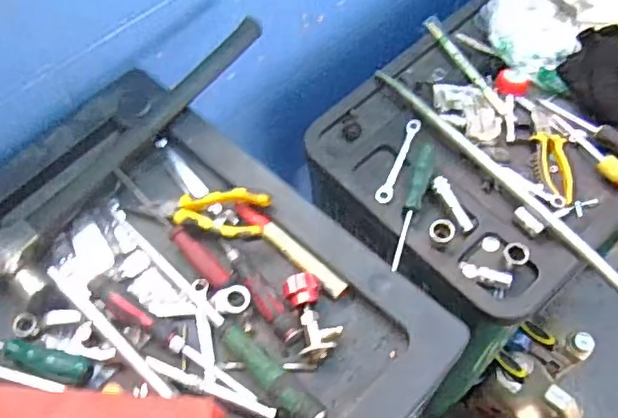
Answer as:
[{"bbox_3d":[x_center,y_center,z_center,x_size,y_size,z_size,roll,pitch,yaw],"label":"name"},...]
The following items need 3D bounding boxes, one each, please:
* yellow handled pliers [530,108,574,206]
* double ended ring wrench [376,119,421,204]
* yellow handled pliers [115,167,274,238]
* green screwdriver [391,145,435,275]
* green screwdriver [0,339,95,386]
[{"bbox_3d":[0.328,-0.076,0.795,0.037,0.020,0.152,-2,62,2],"label":"yellow handled pliers"},{"bbox_3d":[0.122,-0.067,0.809,0.022,0.007,0.126,18,74,22],"label":"double ended ring wrench"},{"bbox_3d":[-0.121,-0.004,0.586,0.164,0.015,0.046,9,73,18],"label":"yellow handled pliers"},{"bbox_3d":[0.136,-0.009,0.767,0.024,0.021,0.187,14,63,11],"label":"green screwdriver"},{"bbox_3d":[-0.274,0.127,0.533,0.166,0.019,0.024,11,63,9],"label":"green screwdriver"}]

